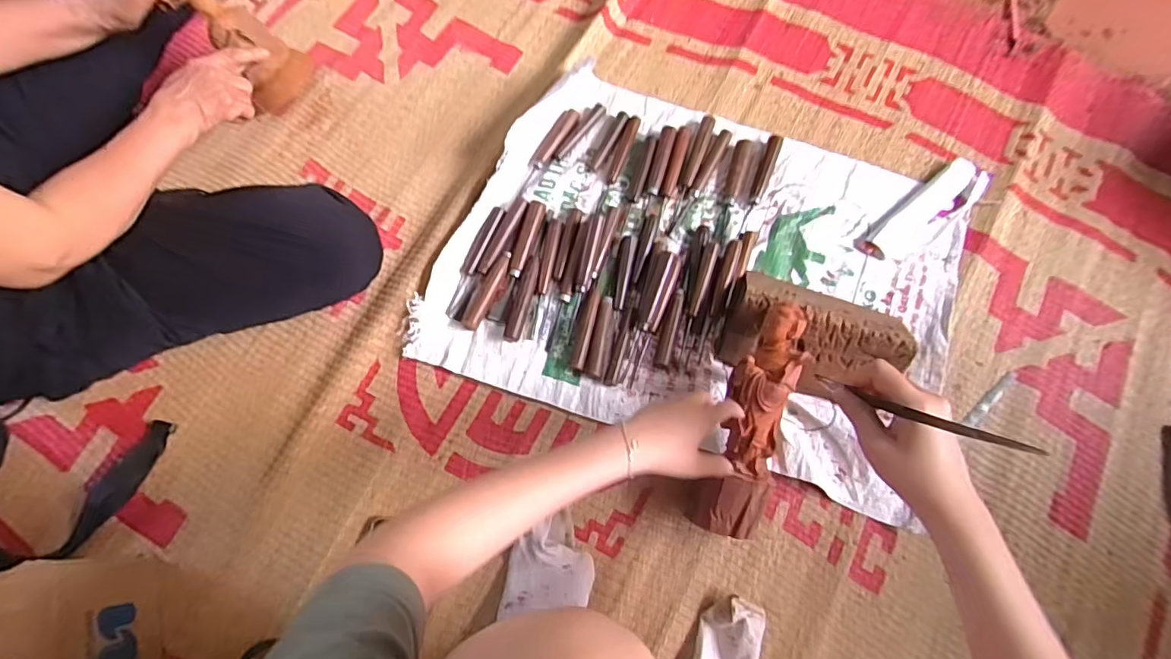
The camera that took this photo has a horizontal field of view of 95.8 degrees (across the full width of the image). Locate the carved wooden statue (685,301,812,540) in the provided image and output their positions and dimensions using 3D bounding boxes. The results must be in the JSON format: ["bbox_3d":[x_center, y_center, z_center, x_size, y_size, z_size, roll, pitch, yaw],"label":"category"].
[{"bbox_3d":[0.190,0.098,0.588,0.072,0.054,0.259,19,84,5],"label":"carved wooden statue"}]

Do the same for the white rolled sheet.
[{"bbox_3d":[0.460,-0.164,0.727,0.204,0.017,0.044,-38,78,-9],"label":"white rolled sheet"}]

